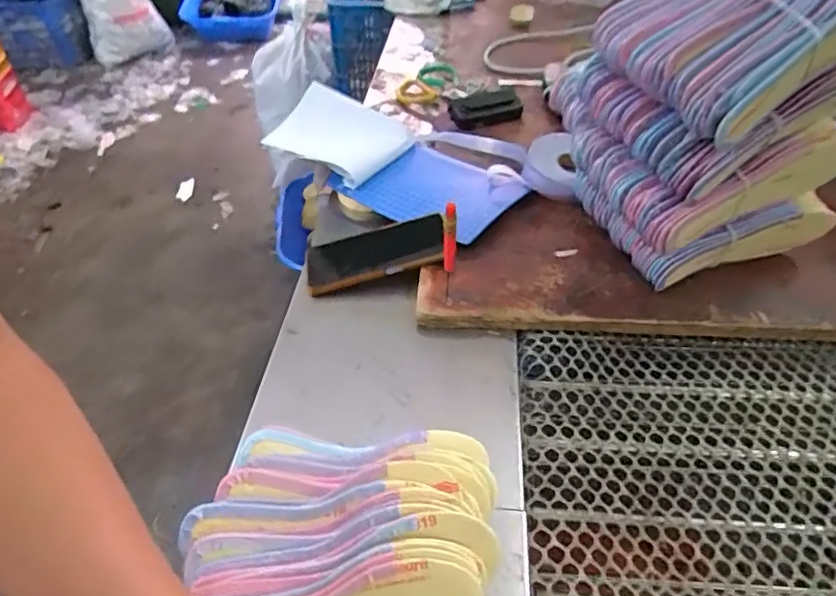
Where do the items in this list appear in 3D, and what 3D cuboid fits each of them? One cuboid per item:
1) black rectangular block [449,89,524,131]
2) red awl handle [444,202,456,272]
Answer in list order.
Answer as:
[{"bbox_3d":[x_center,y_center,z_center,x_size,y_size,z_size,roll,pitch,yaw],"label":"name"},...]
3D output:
[{"bbox_3d":[0.098,-0.275,0.837,0.100,0.032,0.048,-11,43,7],"label":"black rectangular block"},{"bbox_3d":[0.028,-0.053,0.508,0.011,0.072,0.009,3,43,2],"label":"red awl handle"}]

